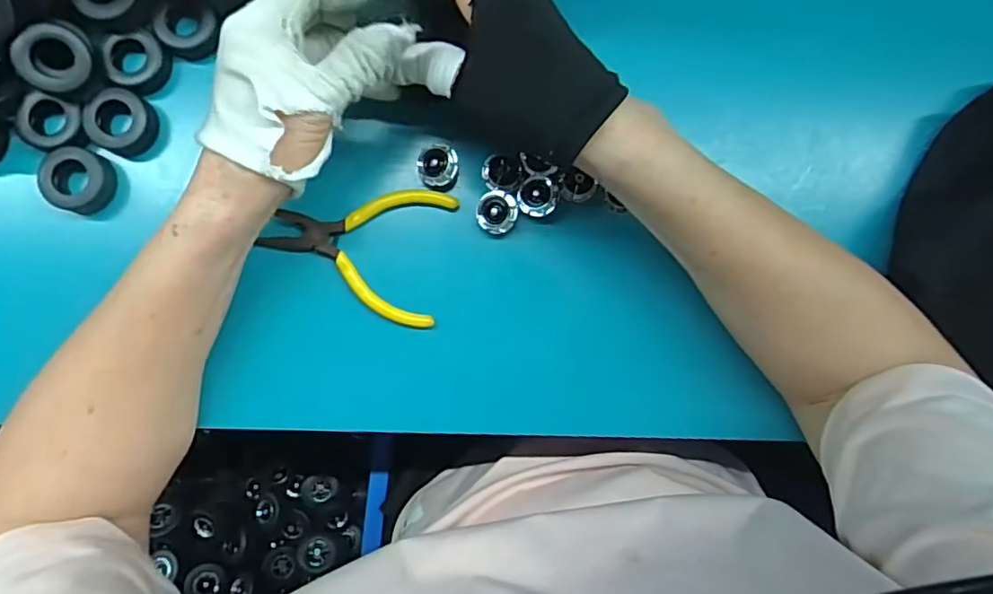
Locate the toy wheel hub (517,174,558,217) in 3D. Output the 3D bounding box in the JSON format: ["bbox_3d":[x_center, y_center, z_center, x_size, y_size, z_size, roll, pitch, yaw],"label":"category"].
[{"bbox_3d":[0.025,-0.061,0.356,0.024,0.009,0.023,0,90,-4],"label":"toy wheel hub"}]

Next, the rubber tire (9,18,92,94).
[{"bbox_3d":[-0.247,-0.135,0.334,0.035,0.011,0.038,-7,106,-26],"label":"rubber tire"}]

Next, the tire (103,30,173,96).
[{"bbox_3d":[-0.213,-0.140,0.354,0.034,0.013,0.034,0,90,-4],"label":"tire"}]

